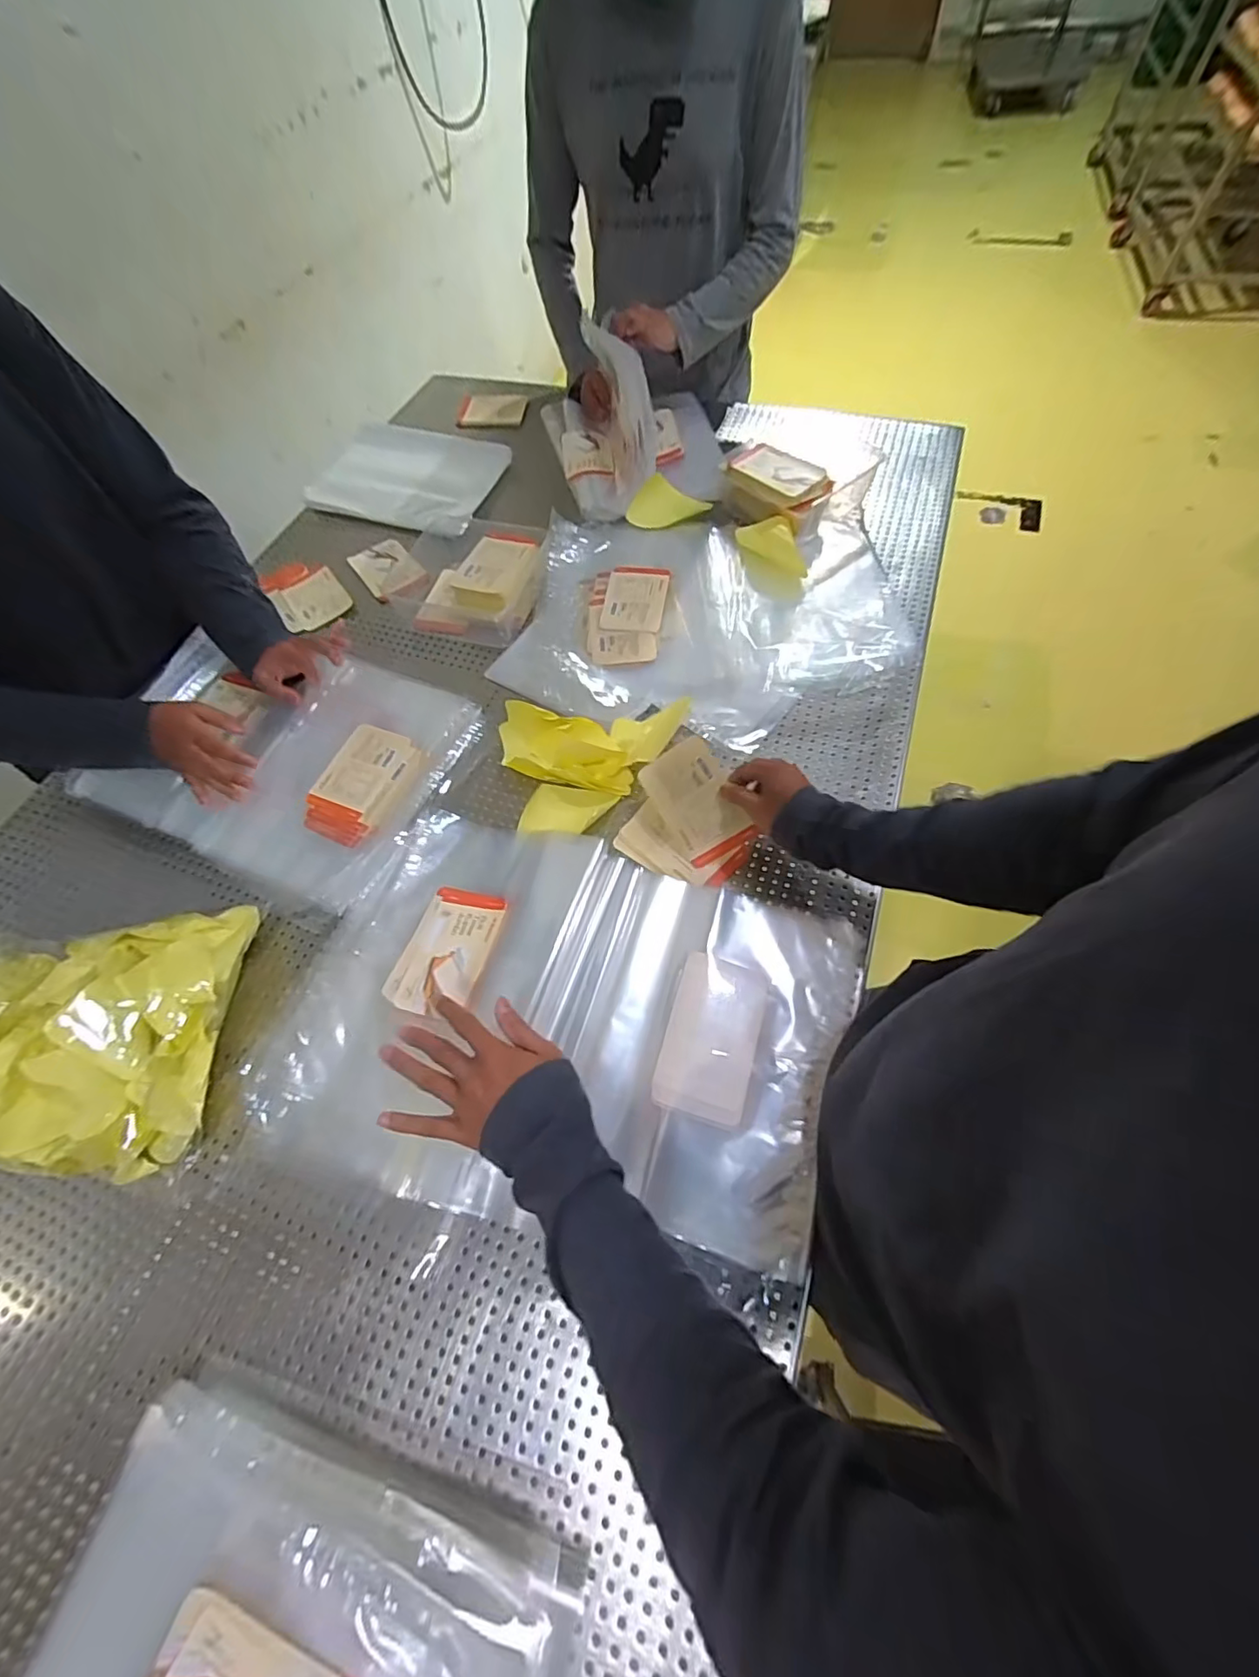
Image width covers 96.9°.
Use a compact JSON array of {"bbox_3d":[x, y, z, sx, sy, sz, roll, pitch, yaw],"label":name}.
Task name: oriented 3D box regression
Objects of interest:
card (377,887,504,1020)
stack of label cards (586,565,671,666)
[{"bbox_3d":[-0.189,0.115,0.578,0.090,0.019,0.130,13,67,9],"label":"card"},{"bbox_3d":[-0.005,-0.323,0.797,0.105,0.011,0.197,6,64,8],"label":"stack of label cards"}]

